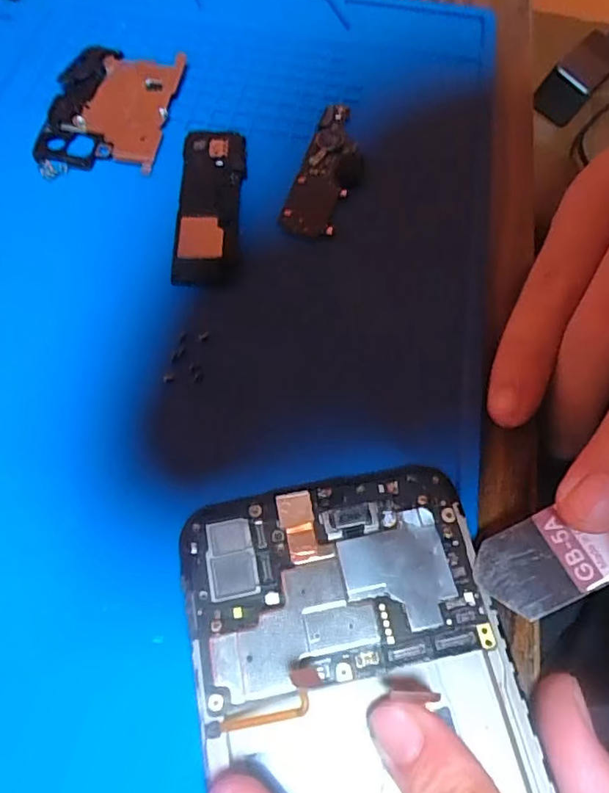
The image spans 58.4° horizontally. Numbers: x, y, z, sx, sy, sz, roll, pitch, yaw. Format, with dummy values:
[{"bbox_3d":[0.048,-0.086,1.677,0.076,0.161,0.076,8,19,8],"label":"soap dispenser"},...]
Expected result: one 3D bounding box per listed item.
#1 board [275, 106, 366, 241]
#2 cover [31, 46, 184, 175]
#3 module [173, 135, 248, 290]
[{"bbox_3d":[0.009,-0.081,0.195,0.021,0.006,0.061,15,66,6],"label":"board"},{"bbox_3d":[-0.072,-0.107,0.205,0.042,0.006,0.068,8,65,2],"label":"cover"},{"bbox_3d":[-0.032,-0.065,0.184,0.021,0.005,0.064,-1,65,-2],"label":"module"}]

